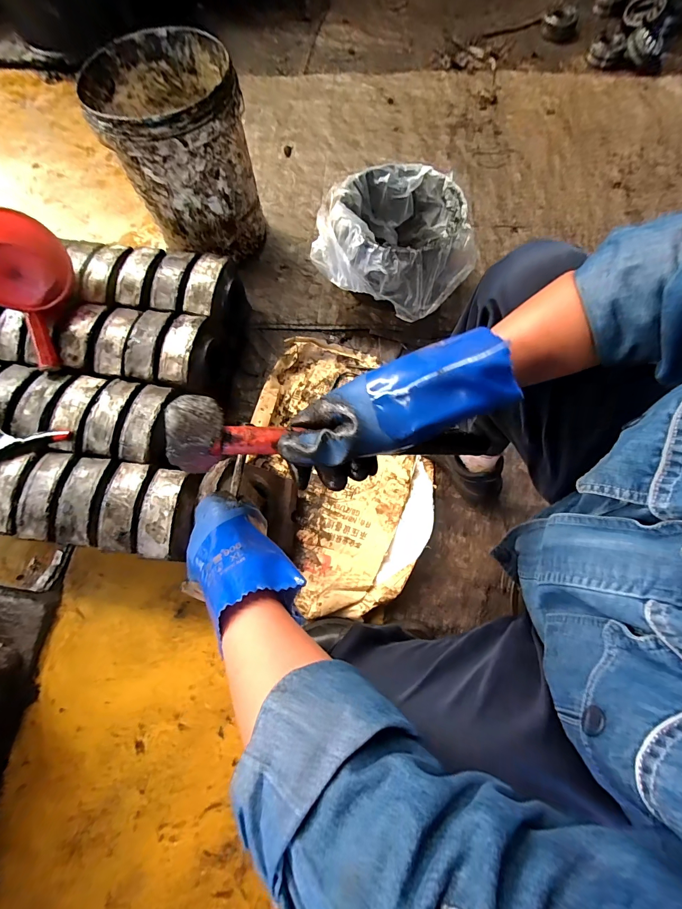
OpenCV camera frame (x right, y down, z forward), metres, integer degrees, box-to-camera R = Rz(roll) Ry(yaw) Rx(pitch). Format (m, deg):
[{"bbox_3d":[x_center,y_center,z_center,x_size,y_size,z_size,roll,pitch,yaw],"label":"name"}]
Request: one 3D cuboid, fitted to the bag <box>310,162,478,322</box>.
[{"bbox_3d":[0.137,-0.503,0.861,0.340,0.175,0.311,26,76,9],"label":"bag"}]

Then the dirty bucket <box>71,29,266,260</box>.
[{"bbox_3d":[-0.360,-0.703,0.856,0.287,0.333,0.314,-1,73,2],"label":"dirty bucket"}]

